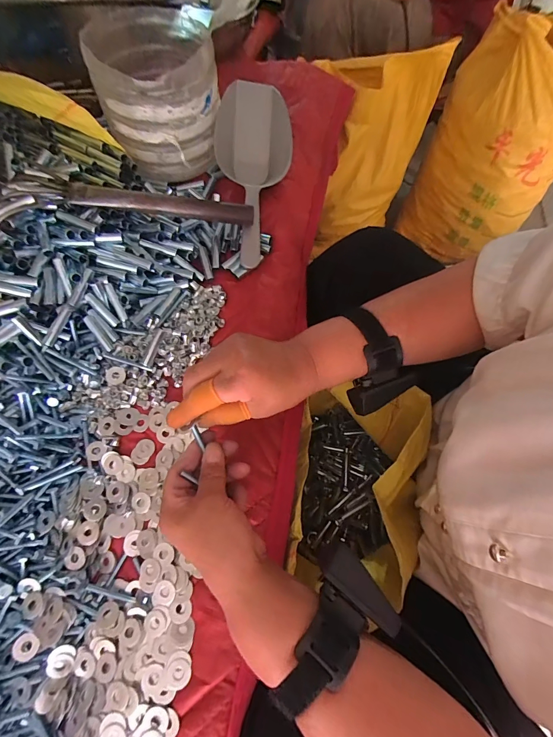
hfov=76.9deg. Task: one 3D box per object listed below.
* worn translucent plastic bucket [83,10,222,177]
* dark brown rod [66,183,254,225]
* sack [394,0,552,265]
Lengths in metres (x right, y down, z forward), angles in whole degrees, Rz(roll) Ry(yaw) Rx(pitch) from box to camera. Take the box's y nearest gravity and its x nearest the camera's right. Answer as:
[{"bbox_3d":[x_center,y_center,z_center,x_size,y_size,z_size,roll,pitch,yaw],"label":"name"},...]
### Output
[{"bbox_3d":[-0.154,-0.373,0.479,0.145,0.132,0.152,-1,67,3],"label":"worn translucent plastic bucket"},{"bbox_3d":[-0.140,-0.207,0.441,0.220,0.019,0.025,1,68,-14],"label":"dark brown rod"},{"bbox_3d":[0.510,-0.511,0.806,0.276,0.428,0.290,28,71,14],"label":"sack"}]

